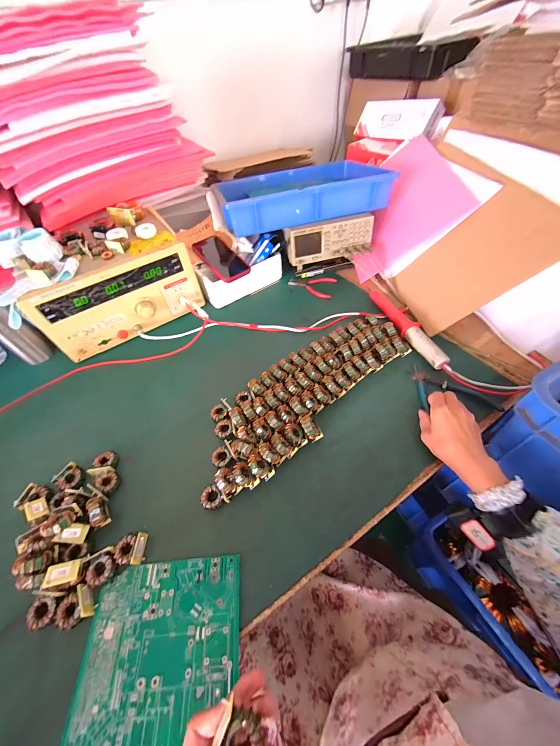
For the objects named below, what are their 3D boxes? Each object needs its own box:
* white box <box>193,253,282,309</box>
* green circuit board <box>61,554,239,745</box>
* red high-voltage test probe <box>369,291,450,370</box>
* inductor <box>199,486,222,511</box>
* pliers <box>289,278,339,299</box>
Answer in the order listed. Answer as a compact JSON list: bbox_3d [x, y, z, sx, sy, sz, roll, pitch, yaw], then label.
[{"bbox_3d":[-0.100,-0.256,0.720,0.220,0.070,0.091,-27,55,-16],"label":"white box"},{"bbox_3d":[-0.134,0.340,0.295,0.176,0.010,0.223,-7,52,0],"label":"green circuit board"},{"bbox_3d":[0.266,-0.101,0.588,0.034,0.034,0.244,-15,52,-7],"label":"red high-voltage test probe"},{"bbox_3d":[-0.102,0.188,0.407,0.034,0.022,0.030,35,62,28],"label":"inductor"},{"bbox_3d":[0.082,-0.232,0.725,0.123,0.009,0.080,14,55,15],"label":"pliers"}]

